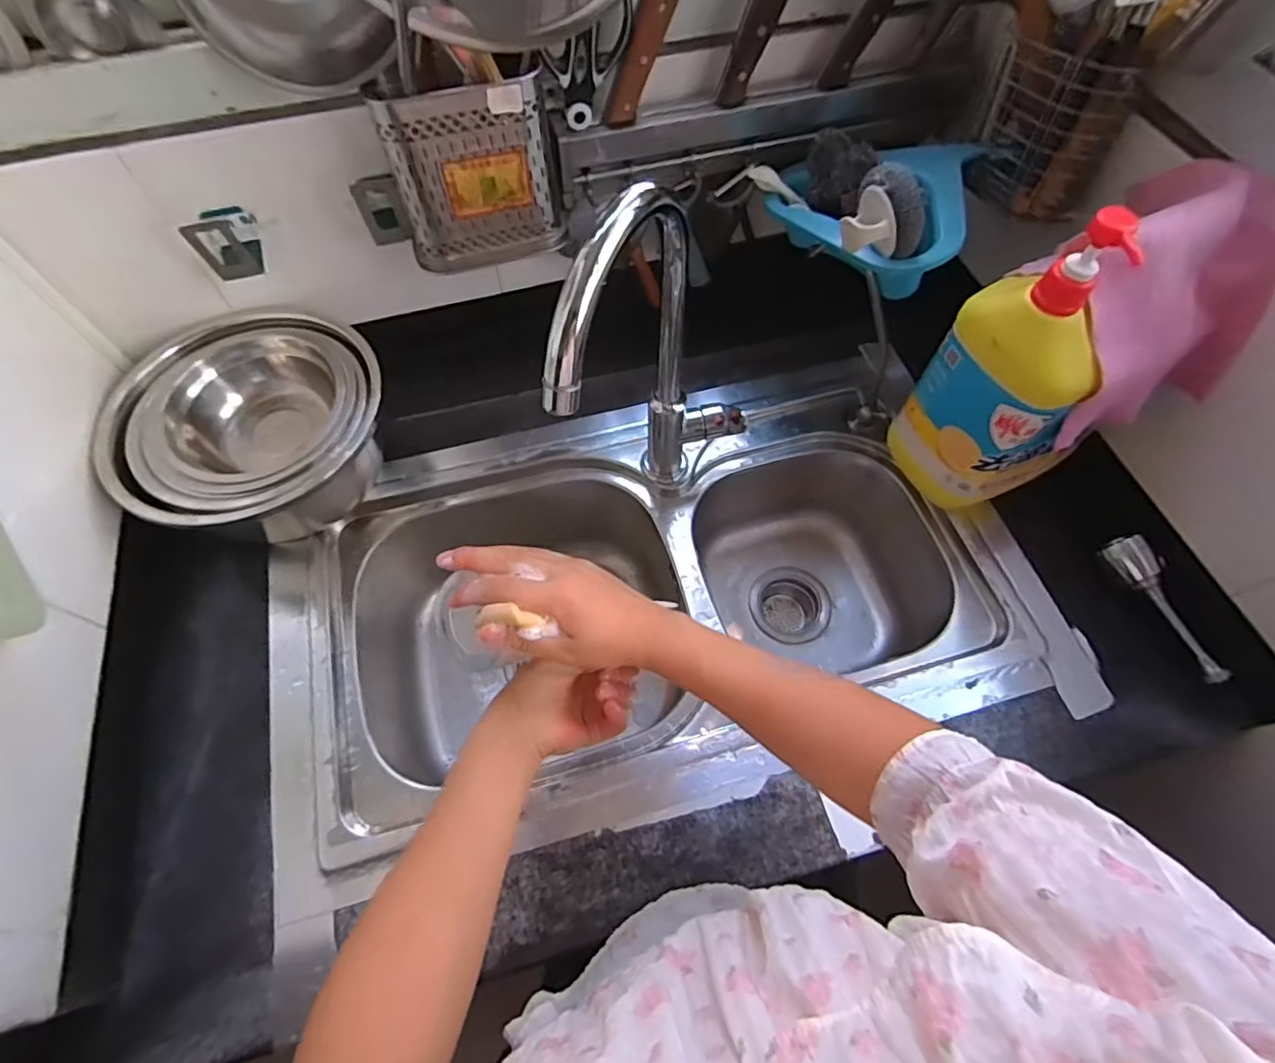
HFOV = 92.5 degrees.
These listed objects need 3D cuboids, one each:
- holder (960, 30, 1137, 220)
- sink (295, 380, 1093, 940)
[{"bbox_3d":[0.400,-0.398,0.599,0.069,0.129,0.125,-23,65,-12],"label":"holder"},{"bbox_3d":[0.024,0.111,0.750,0.780,0.223,0.430,-11,63,-6],"label":"sink"}]

